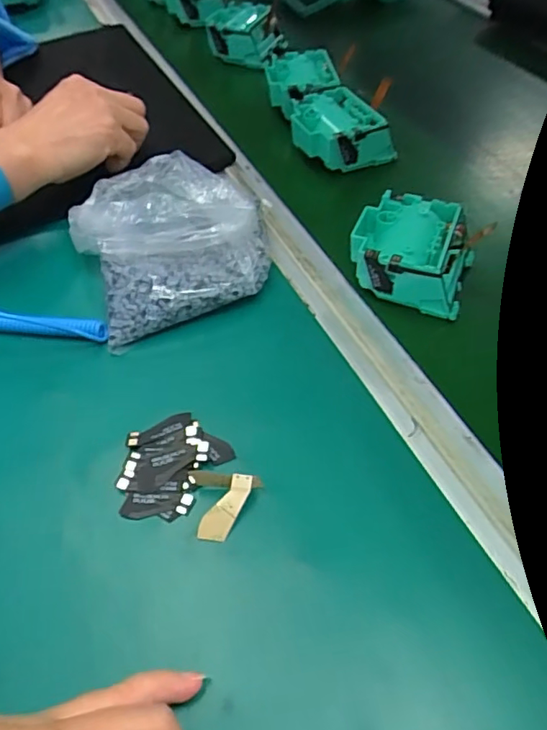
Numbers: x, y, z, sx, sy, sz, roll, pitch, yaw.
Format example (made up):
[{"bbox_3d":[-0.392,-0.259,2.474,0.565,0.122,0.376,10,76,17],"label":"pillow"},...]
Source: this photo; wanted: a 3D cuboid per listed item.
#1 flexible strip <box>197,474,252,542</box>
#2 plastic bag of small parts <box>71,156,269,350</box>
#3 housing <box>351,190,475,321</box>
[{"bbox_3d":[-0.024,0.072,0.278,0.014,0.004,0.037,29,75,-2],"label":"flexible strip"},{"bbox_3d":[-0.072,-0.096,0.391,0.132,0.061,0.134,-22,53,-14],"label":"plastic bag of small parts"},{"bbox_3d":[0.097,-0.081,0.386,0.079,0.038,0.074,15,53,15],"label":"housing"}]

